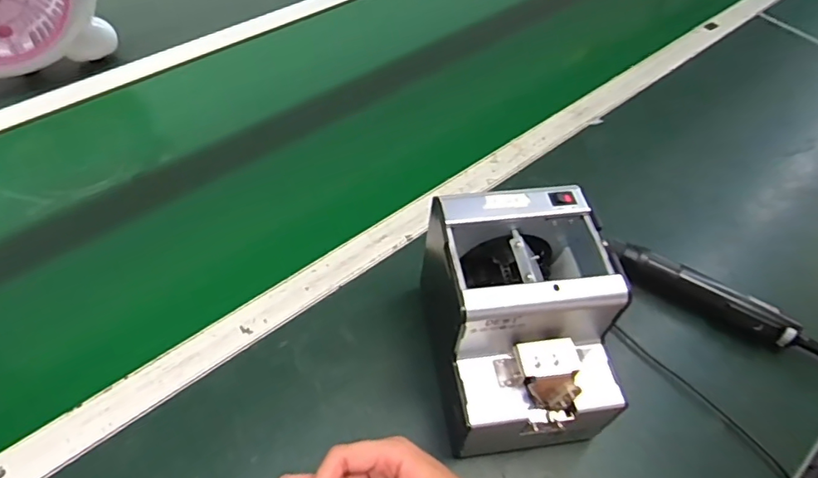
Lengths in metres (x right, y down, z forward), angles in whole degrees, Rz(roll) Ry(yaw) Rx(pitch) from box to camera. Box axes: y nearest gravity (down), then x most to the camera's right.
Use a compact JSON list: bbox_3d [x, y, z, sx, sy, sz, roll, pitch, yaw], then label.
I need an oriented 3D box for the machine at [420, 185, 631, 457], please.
[{"bbox_3d":[0.092,0.068,0.446,0.123,0.145,0.162,-5,53,-8],"label":"machine"}]

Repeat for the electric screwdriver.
[{"bbox_3d":[0.293,0.053,0.540,0.185,0.029,0.031,28,56,17],"label":"electric screwdriver"}]

